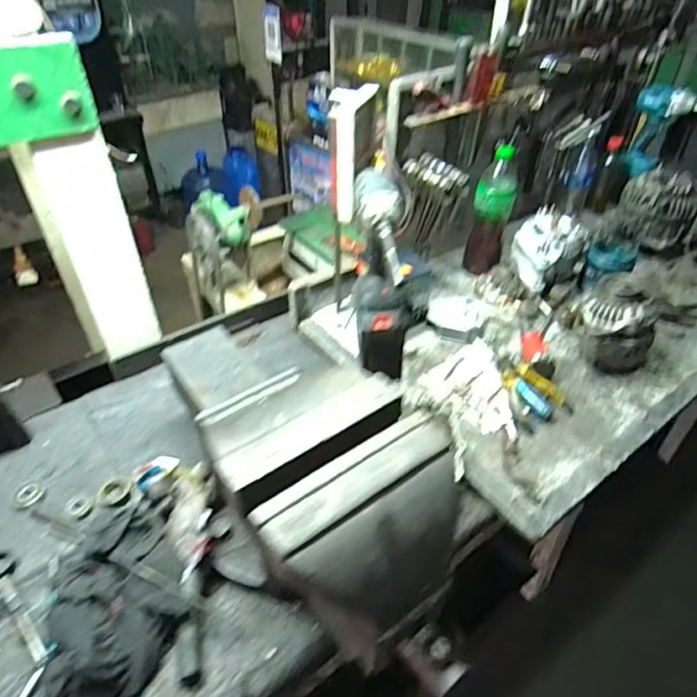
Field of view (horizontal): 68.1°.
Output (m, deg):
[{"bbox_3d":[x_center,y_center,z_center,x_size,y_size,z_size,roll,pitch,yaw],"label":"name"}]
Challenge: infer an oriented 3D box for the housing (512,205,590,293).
[{"bbox_3d":[0.406,-0.207,1.064,0.123,0.107,0.138,32,50,31],"label":"housing"}]

